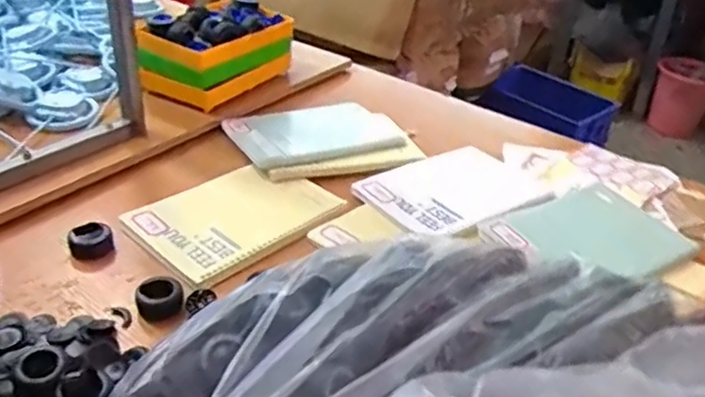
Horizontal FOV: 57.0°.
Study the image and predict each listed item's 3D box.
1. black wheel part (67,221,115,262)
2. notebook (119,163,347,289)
[{"bbox_3d":[-0.306,0.050,0.762,0.049,0.027,0.049,-9,35,-22],"label":"black wheel part"},{"bbox_3d":[-0.144,0.019,0.827,0.178,0.019,0.246,26,35,37],"label":"notebook"}]

